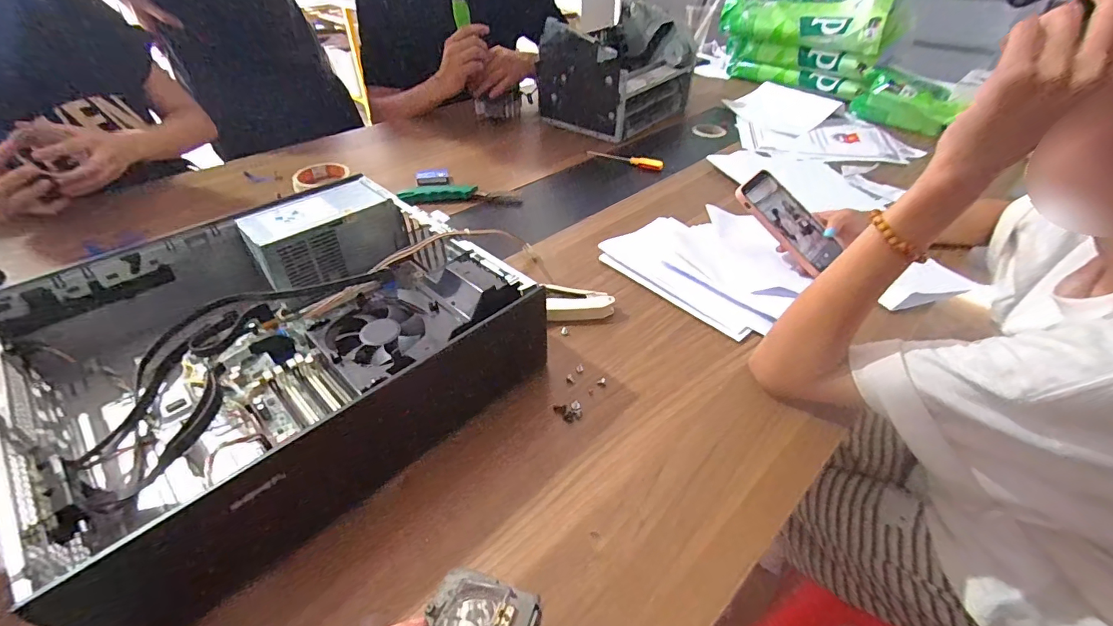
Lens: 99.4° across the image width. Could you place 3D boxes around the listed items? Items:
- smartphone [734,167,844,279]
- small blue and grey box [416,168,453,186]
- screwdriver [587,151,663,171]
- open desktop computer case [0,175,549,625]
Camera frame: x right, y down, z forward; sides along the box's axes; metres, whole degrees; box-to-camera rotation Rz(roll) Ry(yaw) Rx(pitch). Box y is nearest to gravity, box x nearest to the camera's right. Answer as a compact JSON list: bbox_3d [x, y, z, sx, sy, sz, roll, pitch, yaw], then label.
[{"bbox_3d":[0.303,-0.123,0.611,0.085,0.013,0.146,-34,76,-26],"label":"smartphone"},{"bbox_3d":[-0.208,-0.231,0.803,0.060,0.021,0.027,-4,41,-3],"label":"small blue and grey box"},{"bbox_3d":[0.127,-0.284,0.866,0.141,0.018,0.019,17,45,18],"label":"screwdriver"},{"bbox_3d":[-0.270,0.017,0.455,0.359,0.096,0.376,29,50,28],"label":"open desktop computer case"}]

